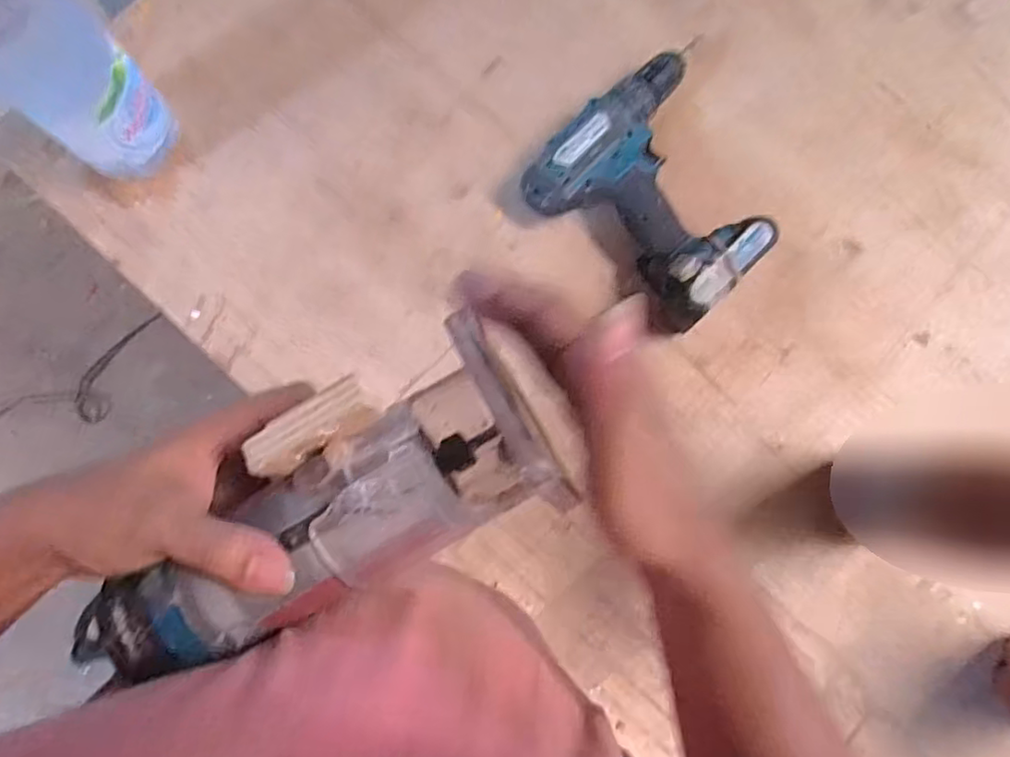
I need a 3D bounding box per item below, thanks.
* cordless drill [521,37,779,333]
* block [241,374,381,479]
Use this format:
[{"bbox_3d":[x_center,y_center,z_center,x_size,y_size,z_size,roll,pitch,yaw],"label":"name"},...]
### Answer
[{"bbox_3d":[0.148,-0.179,0.569,0.207,0.078,0.196,42,81,1],"label":"cordless drill"},{"bbox_3d":[-0.084,0.022,0.279,0.058,0.011,0.022,-32,86,9],"label":"block"}]

